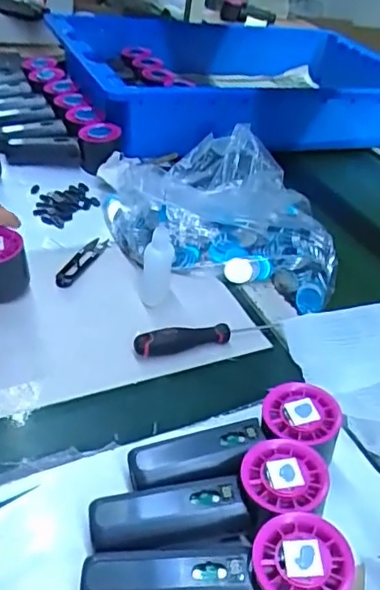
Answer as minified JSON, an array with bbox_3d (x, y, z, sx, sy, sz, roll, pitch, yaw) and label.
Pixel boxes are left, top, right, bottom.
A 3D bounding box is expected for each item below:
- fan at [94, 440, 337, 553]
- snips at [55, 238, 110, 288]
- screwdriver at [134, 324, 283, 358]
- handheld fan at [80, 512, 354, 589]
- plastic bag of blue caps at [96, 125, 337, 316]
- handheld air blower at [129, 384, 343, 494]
[{"bbox_3d":[0.012,0.140,0.383,0.150,0.055,0.054,-1,38,-9],"label":"fan"},{"bbox_3d":[-0.116,-0.038,0.625,0.025,0.009,0.096,15,38,11],"label":"snips"},{"bbox_3d":[0.019,0.036,0.537,0.141,0.023,0.016,-8,40,-18],"label":"screwdriver"},{"bbox_3d":[0.014,0.172,0.337,0.149,0.057,0.051,-1,38,-9],"label":"handheld fan"},{"bbox_3d":[0.032,-0.110,0.671,0.268,0.091,0.250,2,38,-6],"label":"plastic bag of blue caps"},{"bbox_3d":[0.035,0.113,0.419,0.155,0.056,0.050,-10,41,-21],"label":"handheld air blower"}]

